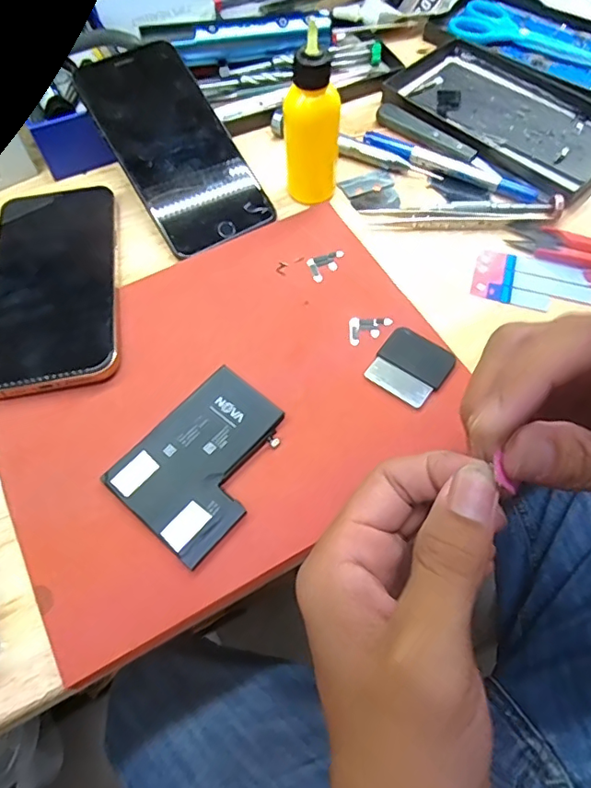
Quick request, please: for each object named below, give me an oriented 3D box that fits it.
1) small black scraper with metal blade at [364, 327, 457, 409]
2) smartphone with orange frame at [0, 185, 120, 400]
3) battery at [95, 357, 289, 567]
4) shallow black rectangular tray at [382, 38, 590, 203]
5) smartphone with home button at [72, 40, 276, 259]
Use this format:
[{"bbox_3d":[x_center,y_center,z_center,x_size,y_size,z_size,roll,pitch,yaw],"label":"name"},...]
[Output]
[{"bbox_3d":[0.065,-0.016,0.293,0.039,0.004,0.042,34,68,15],"label":"small black scraper with metal blade"},{"bbox_3d":[-0.148,-0.072,0.313,0.076,0.010,0.157,-8,64,-5],"label":"smartphone with orange frame"},{"bbox_3d":[-0.044,0.032,0.265,0.066,0.004,0.087,39,69,16],"label":"battery"},{"bbox_3d":[0.164,-0.223,0.407,0.108,0.014,0.179,-41,71,-19],"label":"shallow black rectangular tray"},{"bbox_3d":[-0.080,-0.165,0.344,0.076,0.006,0.147,-30,88,-15],"label":"smartphone with home button"}]

